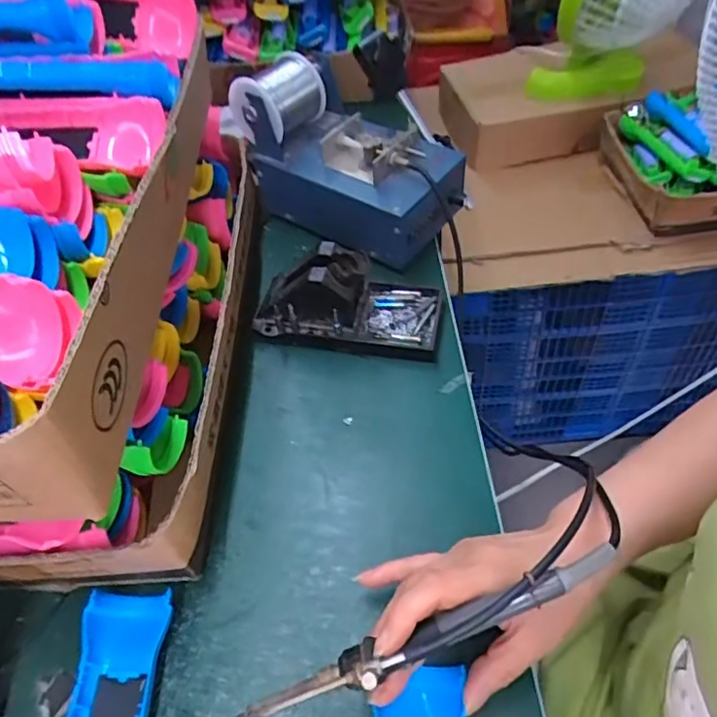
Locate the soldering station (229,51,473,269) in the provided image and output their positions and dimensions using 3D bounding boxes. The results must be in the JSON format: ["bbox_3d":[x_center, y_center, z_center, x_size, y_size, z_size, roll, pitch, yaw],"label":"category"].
[{"bbox_3d":[-0.007,-0.192,0.558,0.201,0.141,0.100,29,57,24],"label":"soldering station"}]

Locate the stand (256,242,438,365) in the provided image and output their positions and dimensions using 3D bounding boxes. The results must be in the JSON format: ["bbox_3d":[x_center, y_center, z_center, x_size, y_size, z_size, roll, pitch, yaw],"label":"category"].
[{"bbox_3d":[-0.009,-0.053,0.495,0.154,0.077,0.071,7,51,9],"label":"stand"}]

